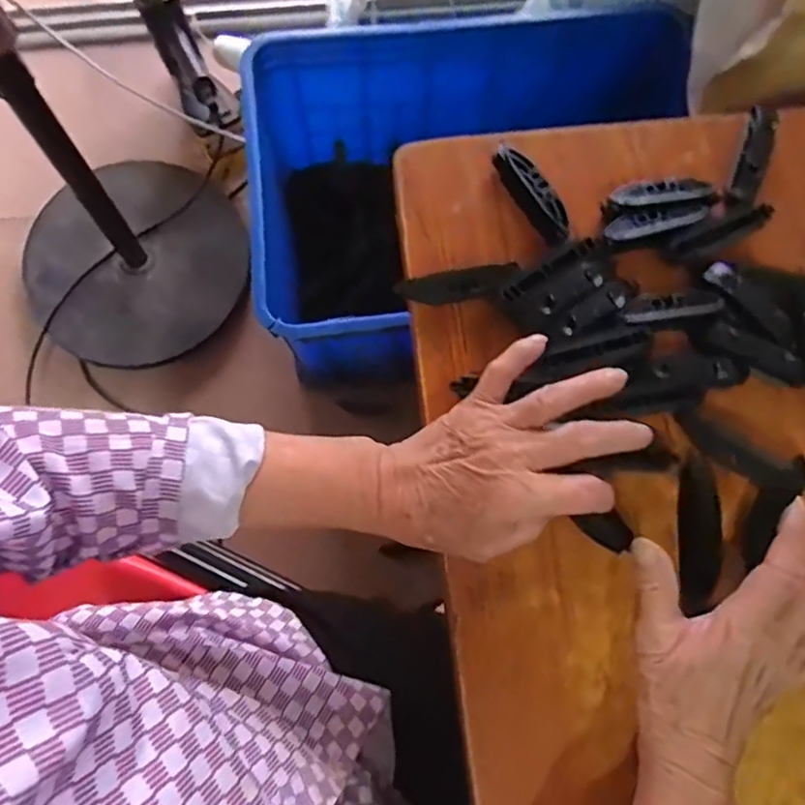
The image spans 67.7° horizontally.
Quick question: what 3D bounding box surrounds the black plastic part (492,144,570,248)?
[{"bbox_3d":[0.090,-0.142,0.410,0.022,0.016,0.077,-32,81,-7],"label":"black plastic part"}]

